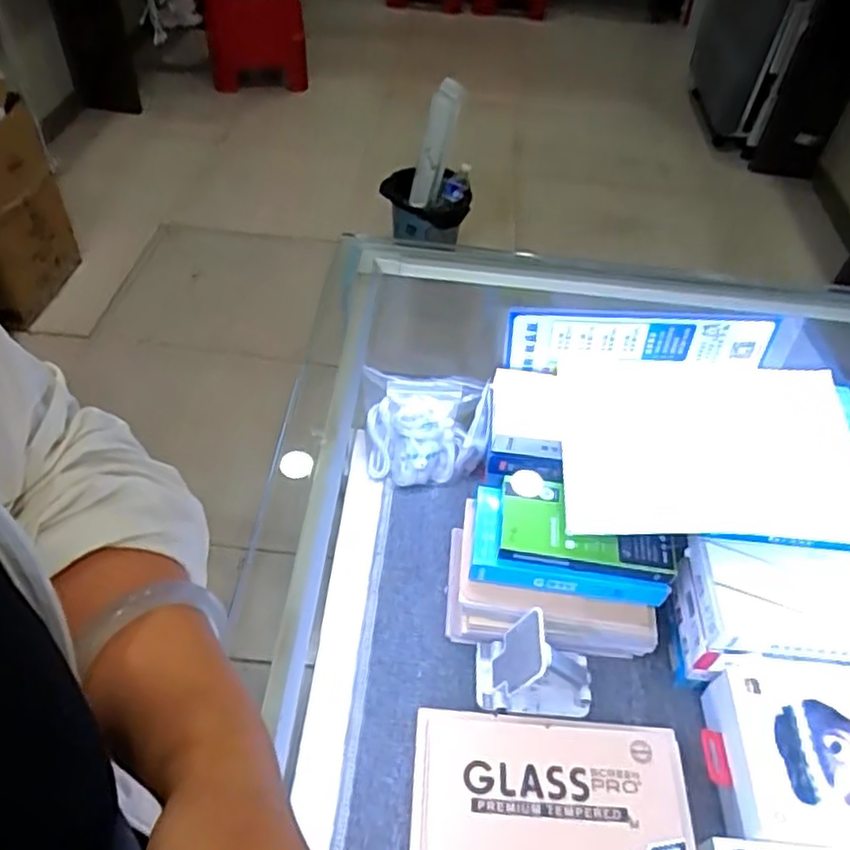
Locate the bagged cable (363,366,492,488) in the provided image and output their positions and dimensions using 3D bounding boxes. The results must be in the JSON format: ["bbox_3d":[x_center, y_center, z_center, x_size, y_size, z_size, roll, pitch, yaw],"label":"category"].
[{"bbox_3d":[0.002,0.009,0.823,0.143,0.102,0.088,1,48,-3],"label":"bagged cable"}]

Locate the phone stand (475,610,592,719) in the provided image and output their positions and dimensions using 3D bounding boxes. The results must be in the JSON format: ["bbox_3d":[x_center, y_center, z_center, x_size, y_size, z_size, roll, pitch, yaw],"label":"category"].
[{"bbox_3d":[0.106,0.224,0.658,0.108,0.086,0.072,2,48,-2],"label":"phone stand"}]

